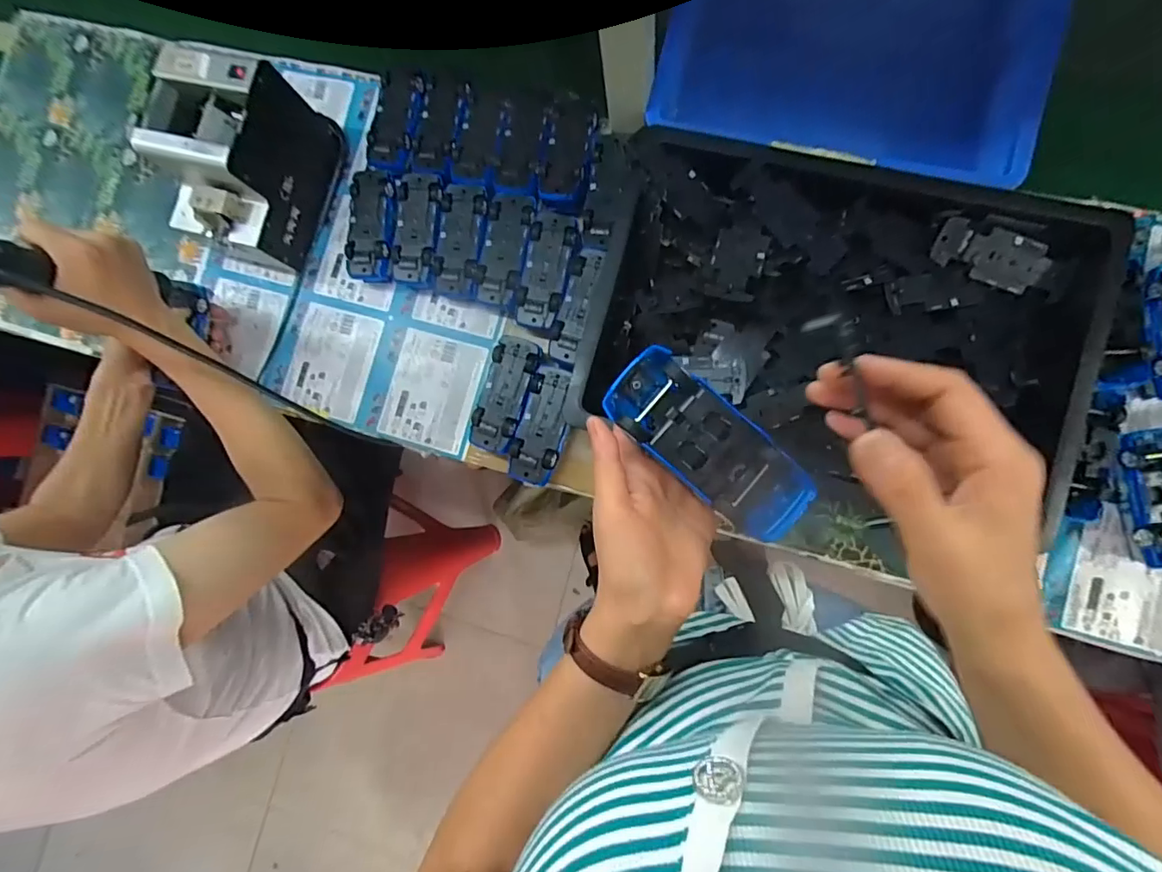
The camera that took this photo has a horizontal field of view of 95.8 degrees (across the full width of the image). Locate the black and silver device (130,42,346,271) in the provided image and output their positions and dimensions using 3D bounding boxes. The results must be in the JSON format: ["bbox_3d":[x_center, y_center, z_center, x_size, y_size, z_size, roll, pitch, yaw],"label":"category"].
[{"bbox_3d":[-0.408,-0.323,0.633,0.148,0.152,0.188,14,86,9],"label":"black and silver device"}]

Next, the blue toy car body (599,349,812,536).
[{"bbox_3d":[0.076,0.006,0.314,0.130,0.027,0.050,41,91,2],"label":"blue toy car body"}]

